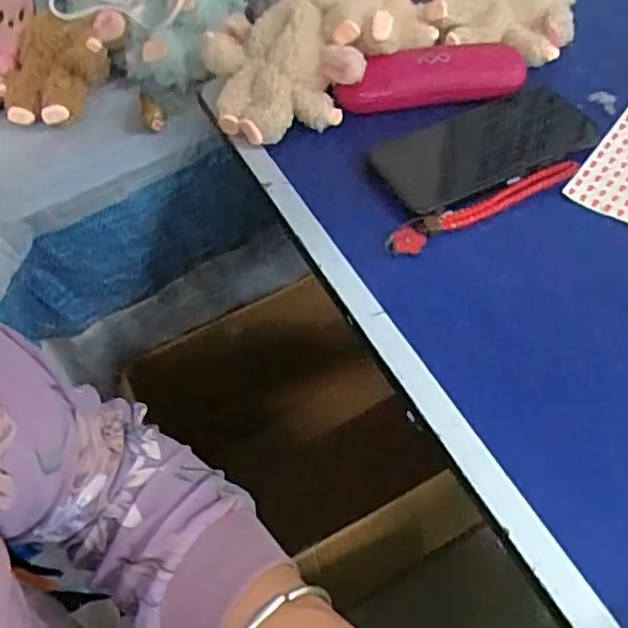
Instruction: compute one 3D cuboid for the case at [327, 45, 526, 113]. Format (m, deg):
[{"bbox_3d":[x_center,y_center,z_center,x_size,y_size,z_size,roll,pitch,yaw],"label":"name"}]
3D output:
[{"bbox_3d":[0.096,-0.191,0.531,0.156,0.034,0.048,-9,54,-1],"label":"case"}]

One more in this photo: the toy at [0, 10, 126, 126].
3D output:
[{"bbox_3d":[-0.235,-0.226,0.592,0.101,0.052,0.112,4,55,9],"label":"toy"}]

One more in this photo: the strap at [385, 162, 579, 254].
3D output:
[{"bbox_3d":[0.120,-0.077,0.463,0.151,0.013,0.018,-23,55,-11],"label":"strap"}]

